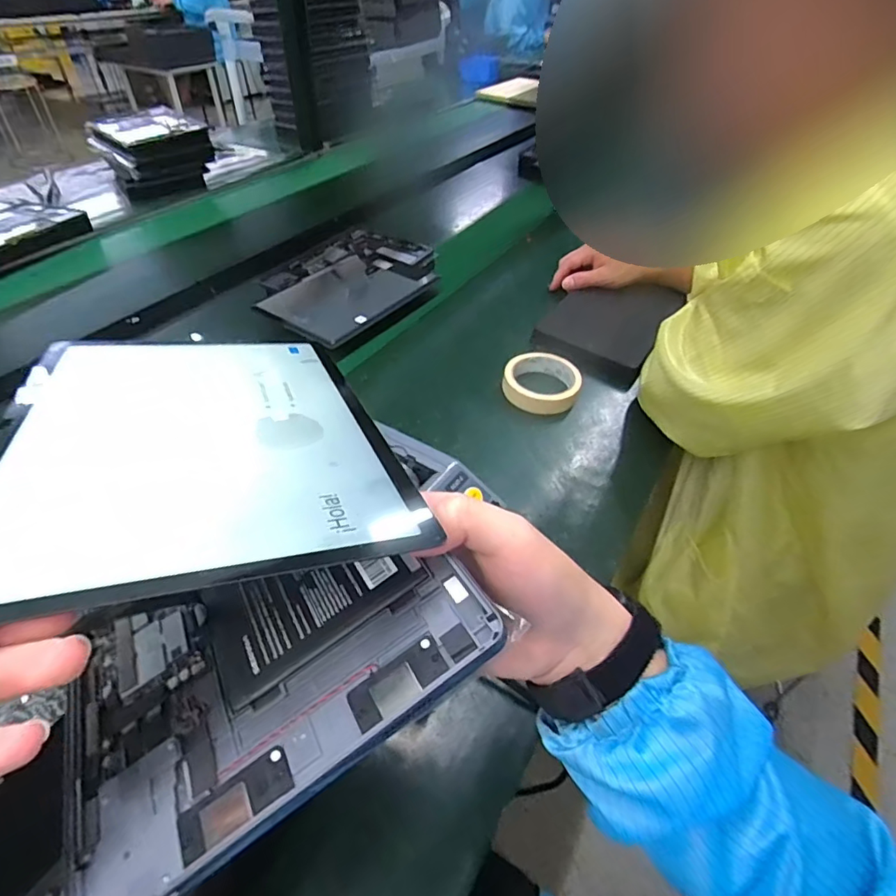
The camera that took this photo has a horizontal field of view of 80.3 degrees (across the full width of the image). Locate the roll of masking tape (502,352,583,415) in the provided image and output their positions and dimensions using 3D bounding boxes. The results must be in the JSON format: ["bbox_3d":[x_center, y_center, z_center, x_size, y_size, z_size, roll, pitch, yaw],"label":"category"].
[{"bbox_3d":[0.117,-0.082,0.674,0.094,0.025,0.095,1,45,-1],"label":"roll of masking tape"}]

